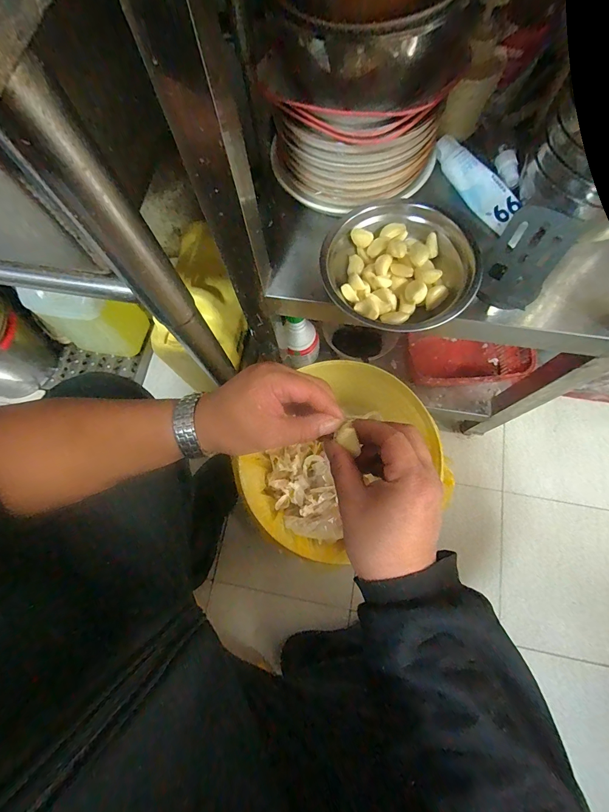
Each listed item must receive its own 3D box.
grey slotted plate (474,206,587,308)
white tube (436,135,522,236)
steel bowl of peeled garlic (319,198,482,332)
[{"bbox_3d":[0.217,-0.144,0.346,0.065,0.091,0.008,16,43,5],"label":"grey slotted plate"},{"bbox_3d":[0.210,-0.269,0.414,0.044,0.026,0.124,-33,75,-6],"label":"white tube"},{"bbox_3d":[0.100,-0.150,0.377,0.158,0.042,0.154,-1,74,3],"label":"steel bowl of peeled garlic"}]

